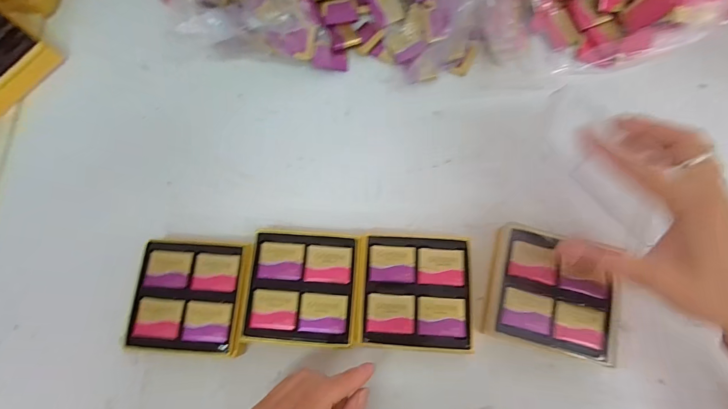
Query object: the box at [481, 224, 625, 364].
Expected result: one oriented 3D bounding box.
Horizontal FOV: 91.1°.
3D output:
[{"bbox_3d":[0.161,0.075,0.310,0.099,0.020,0.095,13,77,5],"label":"box"}]

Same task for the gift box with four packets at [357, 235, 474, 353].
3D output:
[{"bbox_3d":[0.045,0.078,0.321,0.094,0.028,0.095,3,76,2],"label":"gift box with four packets"}]

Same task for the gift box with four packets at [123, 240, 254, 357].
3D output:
[{"bbox_3d":[-0.152,0.084,0.326,0.099,0.030,0.097,1,76,2],"label":"gift box with four packets"}]

